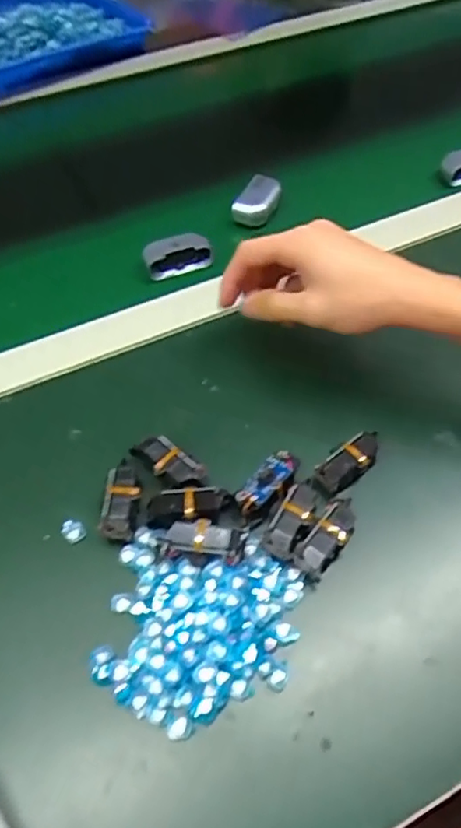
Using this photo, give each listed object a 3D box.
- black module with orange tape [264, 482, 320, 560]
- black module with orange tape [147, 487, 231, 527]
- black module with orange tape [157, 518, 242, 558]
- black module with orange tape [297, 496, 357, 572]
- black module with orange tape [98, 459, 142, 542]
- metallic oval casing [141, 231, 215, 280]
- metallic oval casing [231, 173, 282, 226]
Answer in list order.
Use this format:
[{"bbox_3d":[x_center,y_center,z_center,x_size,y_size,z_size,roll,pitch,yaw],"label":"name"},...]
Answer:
[{"bbox_3d":[0.041,0.062,0.363,0.021,0.015,0.055,22,57,17],"label":"black module with orange tape"},{"bbox_3d":[-0.026,0.058,0.368,0.049,0.017,0.022,-3,54,0],"label":"black module with orange tape"},{"bbox_3d":[-0.018,0.076,0.353,0.047,0.018,0.018,6,54,6],"label":"black module with orange tape"},{"bbox_3d":[0.061,0.072,0.355,0.021,0.018,0.046,28,59,21],"label":"black module with orange tape"},{"bbox_3d":[-0.069,0.056,0.371,0.022,0.018,0.049,2,54,3],"label":"black module with orange tape"},{"bbox_3d":[-0.046,-0.141,0.512,0.058,0.025,0.021,-9,54,-5],"label":"metallic oval casing"},{"bbox_3d":[0.026,-0.200,0.552,0.029,0.033,0.043,34,61,24],"label":"metallic oval casing"}]

